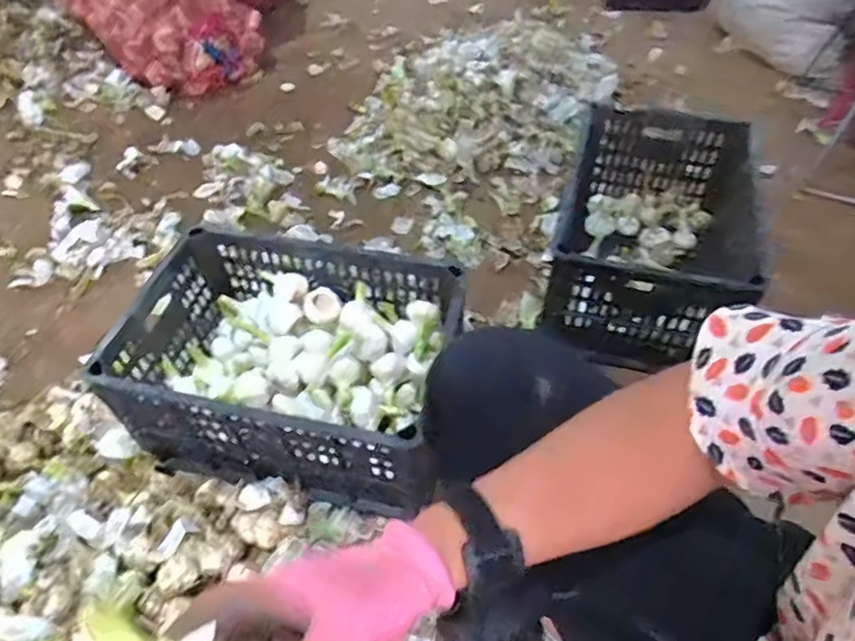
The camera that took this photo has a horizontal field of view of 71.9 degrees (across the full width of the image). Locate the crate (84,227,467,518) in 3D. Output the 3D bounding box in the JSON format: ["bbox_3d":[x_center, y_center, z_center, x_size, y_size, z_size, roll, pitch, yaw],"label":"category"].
[{"bbox_3d":[-0.198,0.063,0.858,0.427,0.231,0.294,10,51,7],"label":"crate"}]

